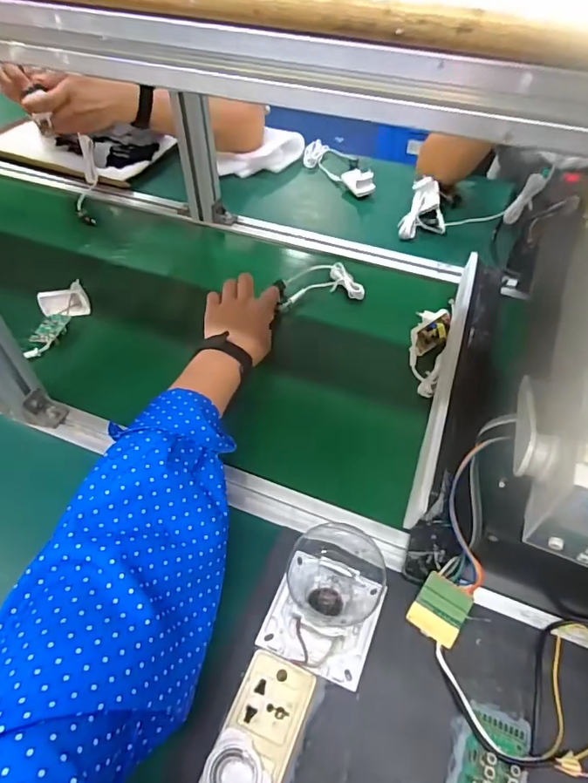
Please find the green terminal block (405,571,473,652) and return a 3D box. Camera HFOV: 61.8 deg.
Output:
[{"bbox_3d":[0.124,0.183,0.415,0.042,0.021,0.044,25,55,21],"label":"green terminal block"}]

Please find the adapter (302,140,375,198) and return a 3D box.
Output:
[{"bbox_3d":[0.091,-0.429,0.927,0.091,0.044,0.210,-29,55,-21],"label":"adapter"}]

